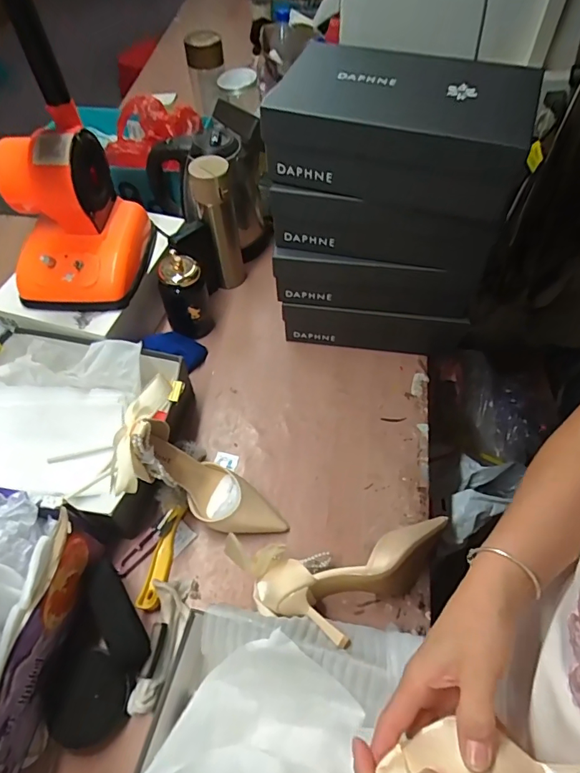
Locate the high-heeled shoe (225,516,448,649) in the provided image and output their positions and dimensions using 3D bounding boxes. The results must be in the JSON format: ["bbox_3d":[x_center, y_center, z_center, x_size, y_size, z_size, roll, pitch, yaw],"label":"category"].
[{"bbox_3d":[0.070,0.242,0.580,0.276,0.076,0.133,-5,57,-2],"label":"high-heeled shoe"}]

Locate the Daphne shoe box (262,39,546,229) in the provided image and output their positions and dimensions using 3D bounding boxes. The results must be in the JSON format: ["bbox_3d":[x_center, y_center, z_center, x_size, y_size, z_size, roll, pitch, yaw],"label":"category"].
[{"bbox_3d":[0.130,-0.333,0.594,0.315,0.098,0.207,12,58,9],"label":"Daphne shoe box"}]

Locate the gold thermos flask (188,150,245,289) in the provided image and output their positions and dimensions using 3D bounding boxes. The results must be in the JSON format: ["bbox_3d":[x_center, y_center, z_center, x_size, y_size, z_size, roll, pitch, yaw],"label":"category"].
[{"bbox_3d":[-0.126,-0.284,0.844,0.064,0.245,0.057,-13,57,-7],"label":"gold thermos flask"}]

